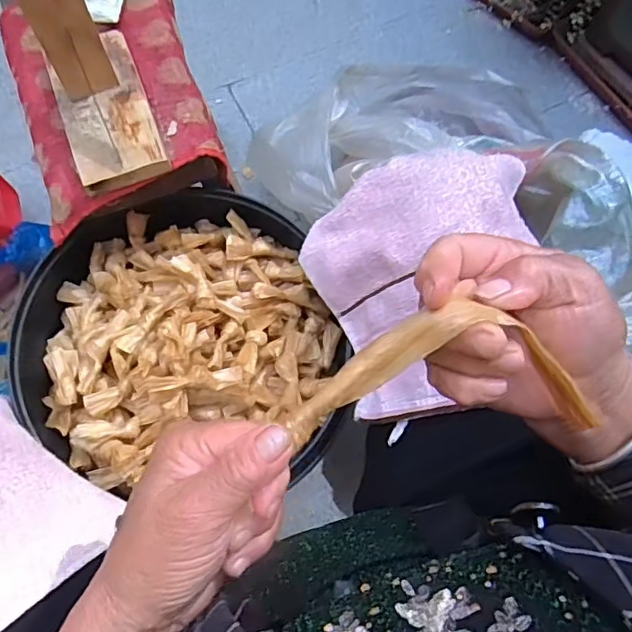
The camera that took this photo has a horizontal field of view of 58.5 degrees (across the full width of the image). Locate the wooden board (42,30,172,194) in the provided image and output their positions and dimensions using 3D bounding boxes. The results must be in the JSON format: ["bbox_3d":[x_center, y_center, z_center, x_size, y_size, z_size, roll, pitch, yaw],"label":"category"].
[{"bbox_3d":[-0.181,-0.178,0.486,0.072,0.018,0.141,-19,74,-10],"label":"wooden board"}]

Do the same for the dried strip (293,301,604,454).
[{"bbox_3d":[0.054,0.023,0.244,0.131,0.060,0.013,-4,26,-1],"label":"dried strip"}]

